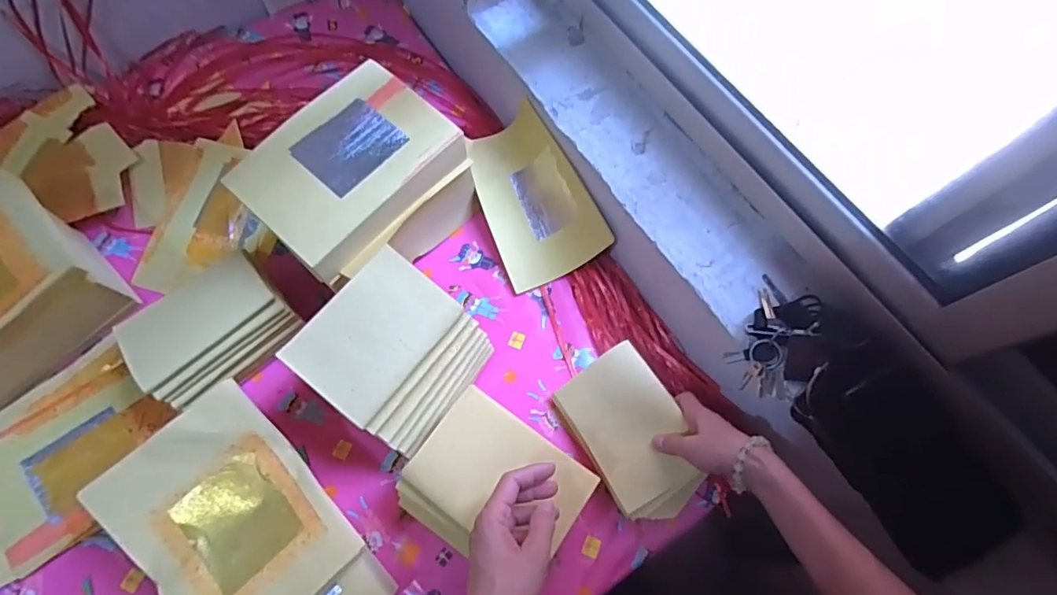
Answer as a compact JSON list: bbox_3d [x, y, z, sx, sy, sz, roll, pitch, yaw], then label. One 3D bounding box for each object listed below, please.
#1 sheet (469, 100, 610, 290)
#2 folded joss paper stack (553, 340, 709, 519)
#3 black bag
[{"bbox_3d":[0.001,-0.136,0.695,0.148,0.056,0.224,-27,77,15],"label":"sheet"},{"bbox_3d":[0.123,0.153,0.594,0.117,0.043,0.175,-39,63,8],"label":"folded joss paper stack"},{"bbox_3d":[0.347,0.143,0.473,0.107,0.040,0.196,-32,71,-9],"label":"black bag"}]

